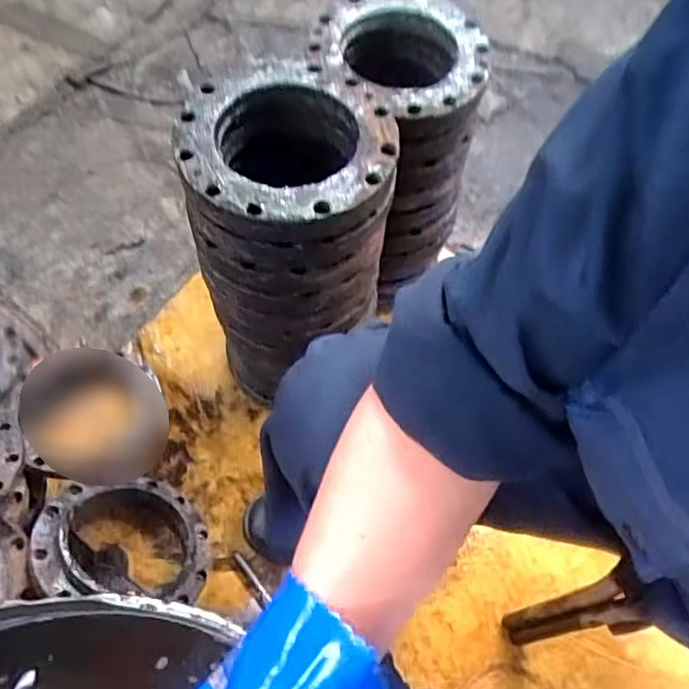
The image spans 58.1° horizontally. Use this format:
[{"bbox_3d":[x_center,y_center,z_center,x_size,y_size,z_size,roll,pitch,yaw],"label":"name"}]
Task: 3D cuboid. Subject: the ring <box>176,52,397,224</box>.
[{"bbox_3d":[-0.061,-0.192,0.566,0.185,0.024,0.211,-40,70,-20],"label":"ring"}]

